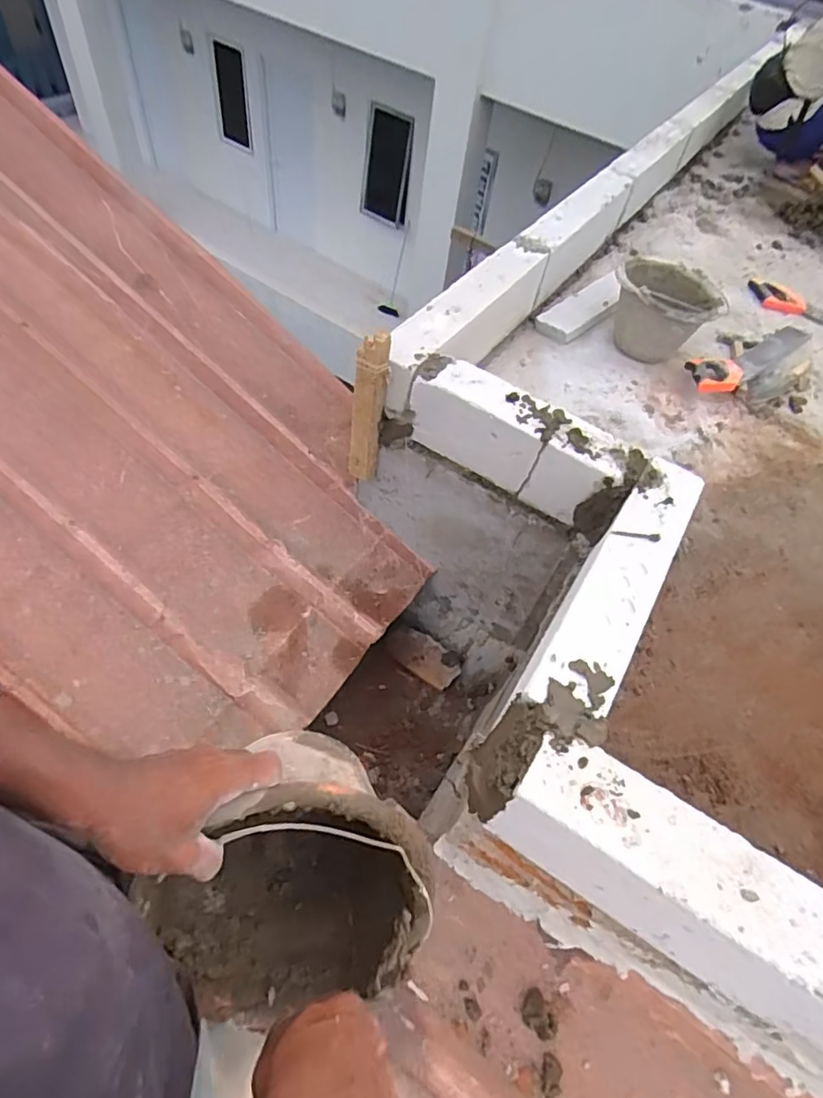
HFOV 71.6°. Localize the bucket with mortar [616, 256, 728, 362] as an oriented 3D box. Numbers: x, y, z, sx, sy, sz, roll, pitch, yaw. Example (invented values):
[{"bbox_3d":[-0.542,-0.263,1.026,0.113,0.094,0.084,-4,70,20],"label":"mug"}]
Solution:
[{"bbox_3d":[0.620,-0.599,1.412,0.245,0.171,0.233,17,54,5],"label":"bucket with mortar"}]

